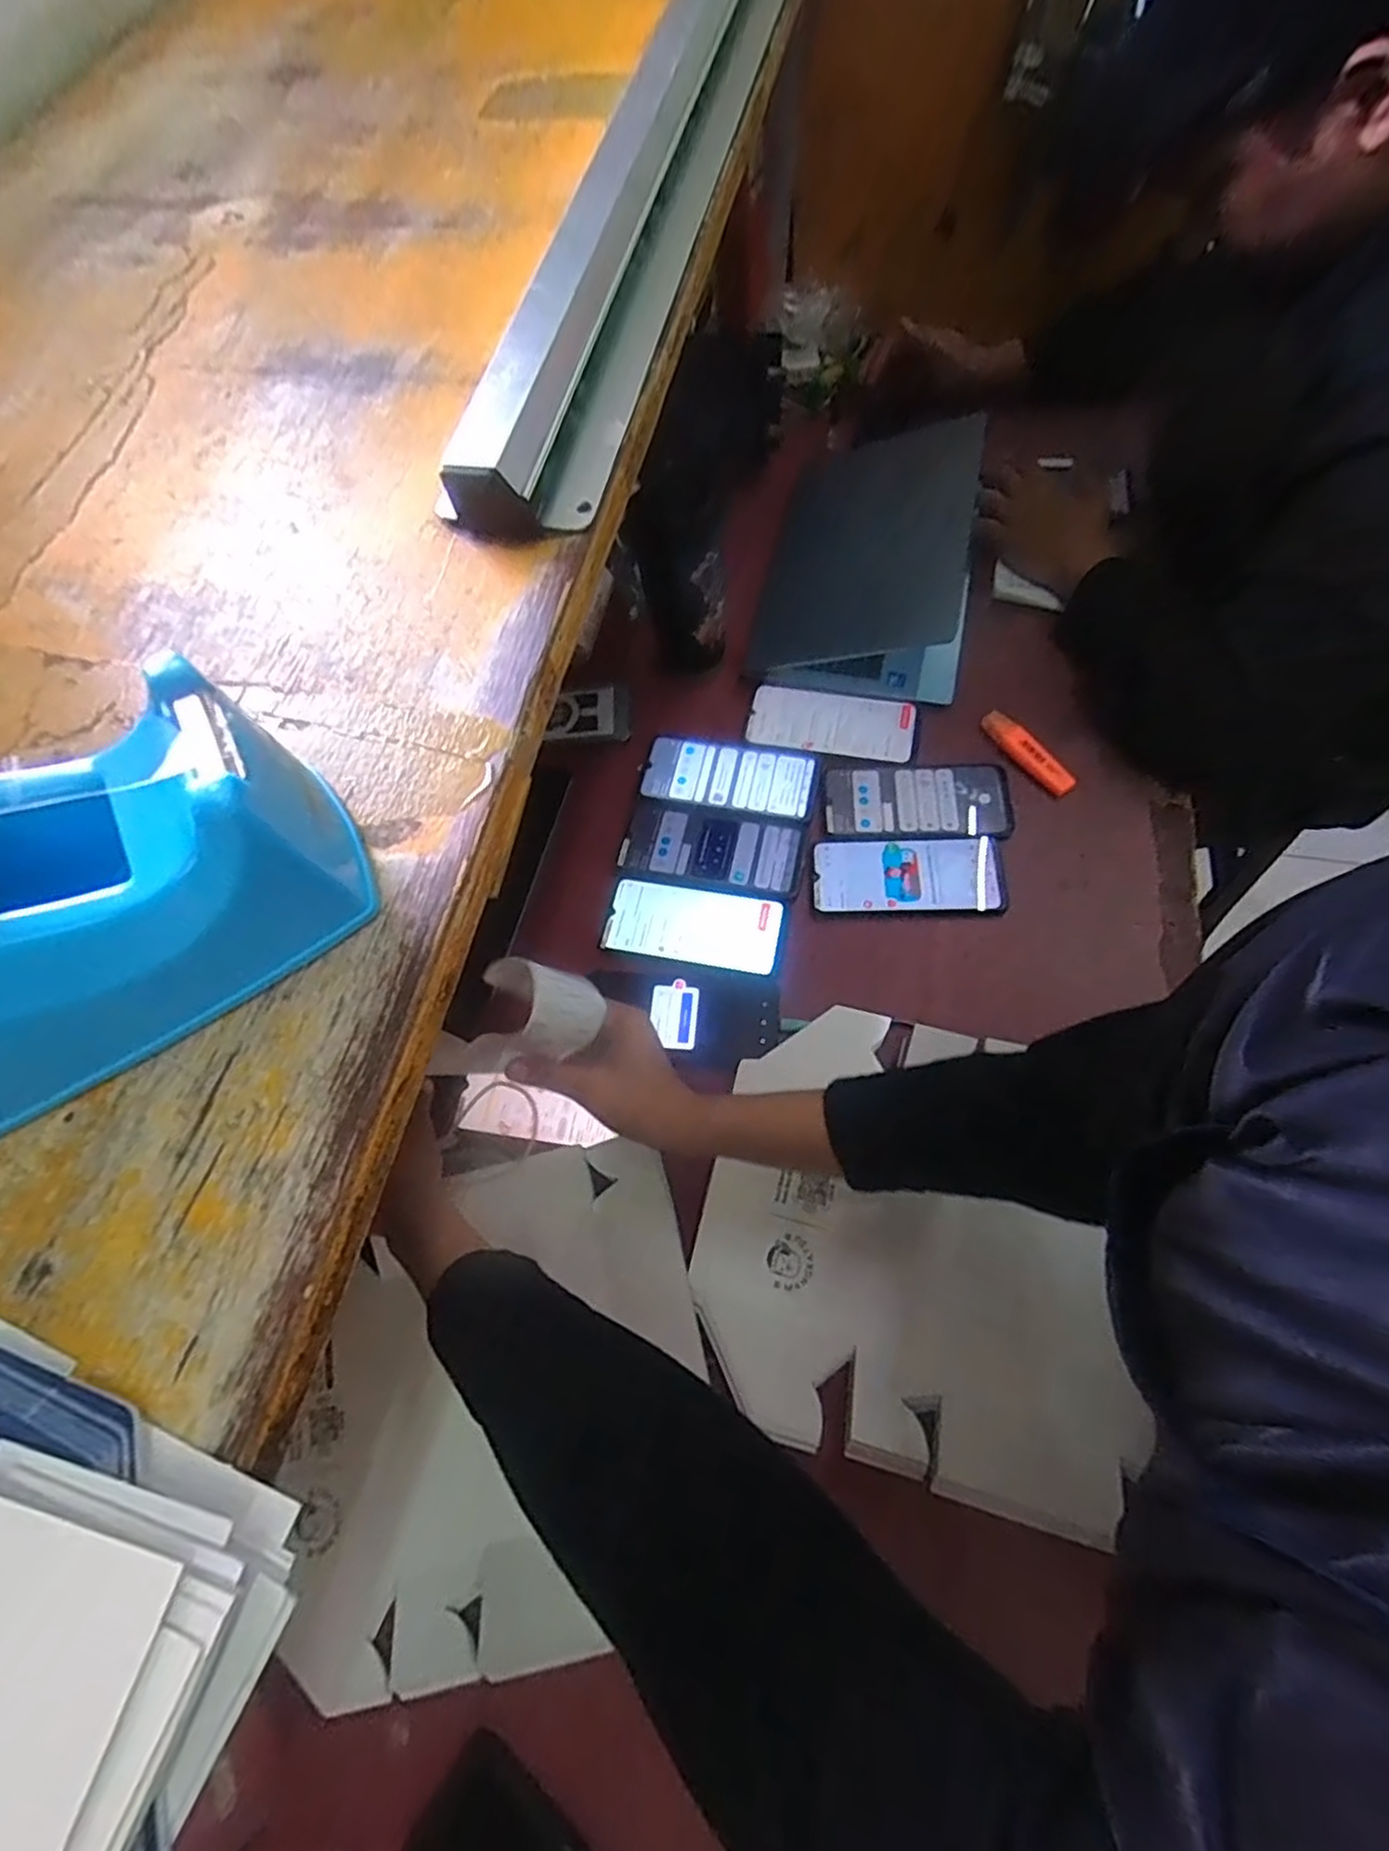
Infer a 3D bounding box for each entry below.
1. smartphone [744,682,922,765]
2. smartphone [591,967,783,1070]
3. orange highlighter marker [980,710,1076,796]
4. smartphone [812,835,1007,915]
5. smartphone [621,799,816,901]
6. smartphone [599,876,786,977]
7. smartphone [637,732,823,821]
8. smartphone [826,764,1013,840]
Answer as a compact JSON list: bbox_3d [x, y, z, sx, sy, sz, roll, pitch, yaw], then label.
[{"bbox_3d":[0.136,-0.206,0.710,0.160,0.008,0.082,10,68,11],"label":"smartphone"},{"bbox_3d":[-0.010,0.076,0.602,0.158,0.009,0.075,6,67,9],"label":"smartphone"},{"bbox_3d":[0.311,-0.163,0.670,0.024,0.013,0.104,-35,67,-9],"label":"orange highlighter marker"},{"bbox_3d":[0.188,-0.047,0.634,0.160,0.005,0.074,-1,67,6],"label":"smartphone"},{"bbox_3d":[0.018,-0.073,0.665,0.167,0.009,0.075,11,68,11],"label":"smartphone"},{"bbox_3d":[-0.001,-0.001,0.638,0.153,0.013,0.077,11,68,11],"label":"smartphone"},{"bbox_3d":[0.033,-0.145,0.691,0.167,0.006,0.075,11,68,11],"label":"smartphone"},{"bbox_3d":[0.207,-0.118,0.665,0.163,0.006,0.078,2,67,7],"label":"smartphone"}]

